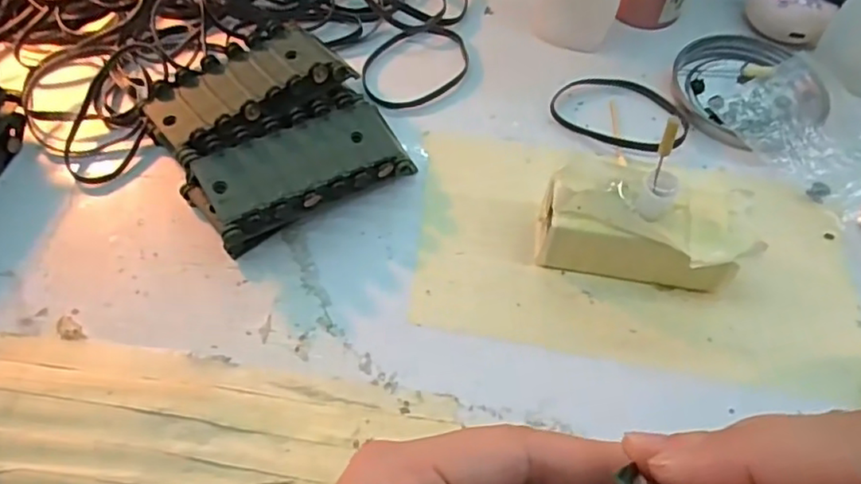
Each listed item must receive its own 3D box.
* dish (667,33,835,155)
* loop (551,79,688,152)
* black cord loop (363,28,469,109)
[{"bbox_3d":[0.169,-0.082,0.337,0.081,0.011,0.076,1,58,-1],"label":"dish"},{"bbox_3d":[0.101,-0.069,0.330,0.070,0.005,0.047,24,60,13],"label":"loop"},{"bbox_3d":[-0.009,-0.098,0.345,0.068,0.004,0.048,-37,66,-22],"label":"black cord loop"}]

